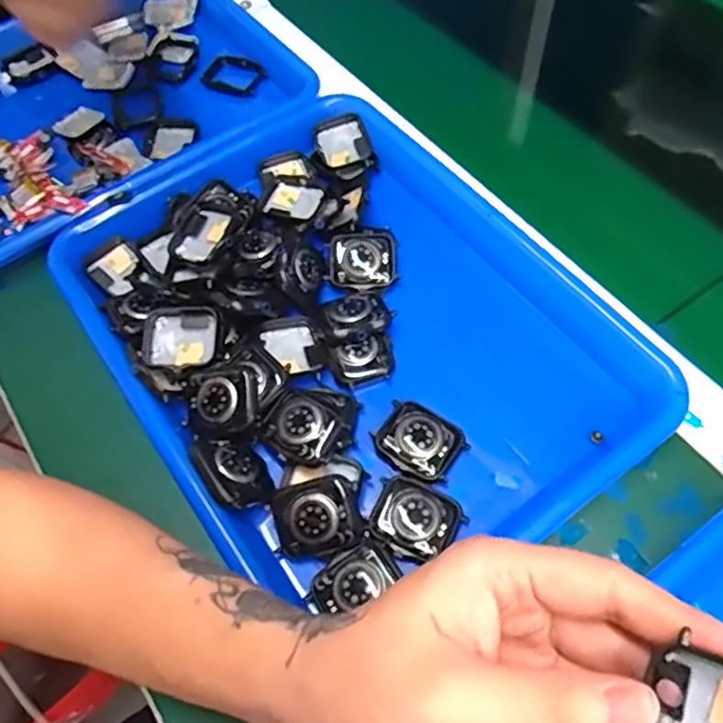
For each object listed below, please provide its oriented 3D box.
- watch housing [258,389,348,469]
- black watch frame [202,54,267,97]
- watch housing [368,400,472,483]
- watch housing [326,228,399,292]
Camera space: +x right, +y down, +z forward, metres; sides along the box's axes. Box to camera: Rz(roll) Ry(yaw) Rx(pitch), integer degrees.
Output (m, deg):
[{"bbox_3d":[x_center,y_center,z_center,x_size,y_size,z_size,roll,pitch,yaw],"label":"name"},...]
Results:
[{"bbox_3d":[-0.032,0.036,0.344,0.042,0.012,0.033,30,67,20],"label":"watch housing"},{"bbox_3d":[-0.105,-0.236,0.525,0.051,0.006,0.033,26,85,13],"label":"black watch frame"},{"bbox_3d":[0.031,0.044,0.347,0.045,0.013,0.036,29,67,20],"label":"watch housing"},{"bbox_3d":[0.000,-0.066,0.409,0.044,0.014,0.042,-8,60,-3],"label":"watch housing"}]

